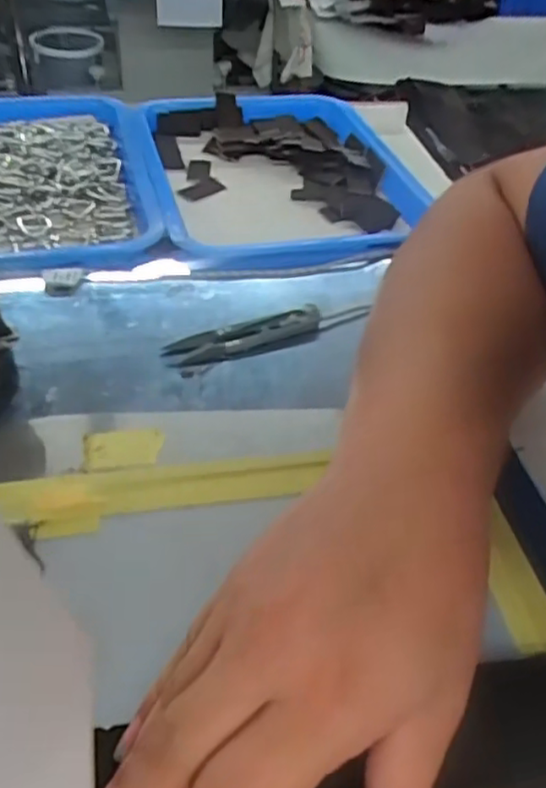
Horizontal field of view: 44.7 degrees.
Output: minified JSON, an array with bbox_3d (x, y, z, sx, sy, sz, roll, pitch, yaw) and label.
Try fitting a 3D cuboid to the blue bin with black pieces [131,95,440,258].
[{"bbox_3d":[0.005,-0.190,0.598,0.226,0.049,0.281,-6,45,-13],"label":"blue bin with black pieces"}]

